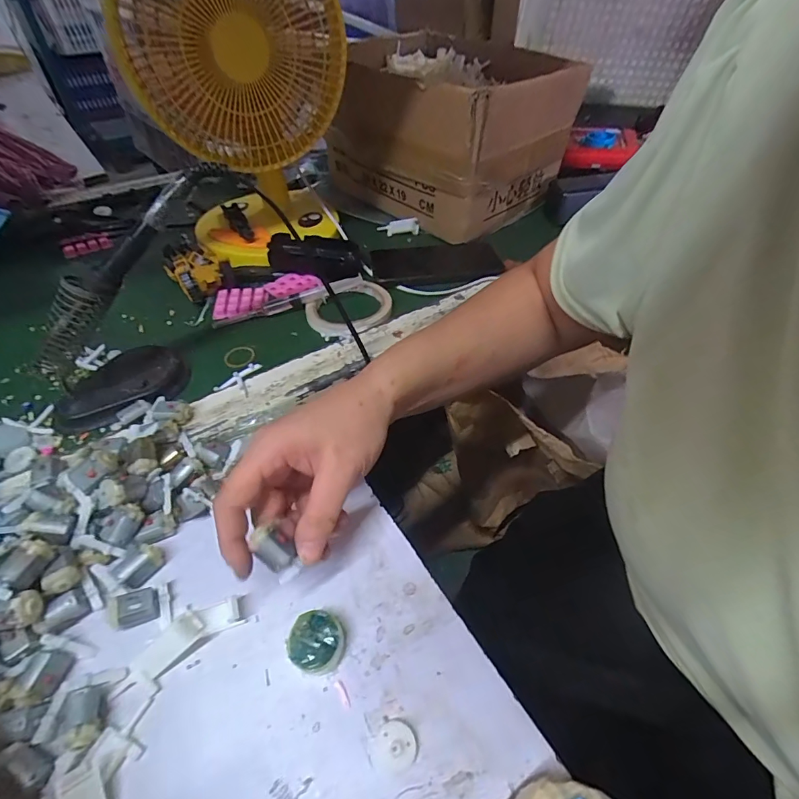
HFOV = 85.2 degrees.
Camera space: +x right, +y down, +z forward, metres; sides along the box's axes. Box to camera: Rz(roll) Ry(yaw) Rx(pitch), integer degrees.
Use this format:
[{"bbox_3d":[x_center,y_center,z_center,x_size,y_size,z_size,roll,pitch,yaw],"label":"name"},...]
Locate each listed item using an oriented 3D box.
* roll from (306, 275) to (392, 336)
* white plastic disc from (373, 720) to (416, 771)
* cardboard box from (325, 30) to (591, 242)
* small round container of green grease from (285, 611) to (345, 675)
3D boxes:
[{"bbox_3d":[-0.055,-0.110,0.498,0.102,0.012,0.102,0,48,0],"label":"roll"},{"bbox_3d":[-0.002,0.191,0.241,0.023,0.009,0.022,0,48,0],"label":"white plastic disc"},{"bbox_3d":[0.069,-0.401,0.638,0.279,0.162,0.305,-29,54,-24],"label":"cardboard box"},{"bbox_3d":[-0.052,0.150,0.270,0.033,0.018,0.034,0,48,0],"label":"small round container of green grease"}]

